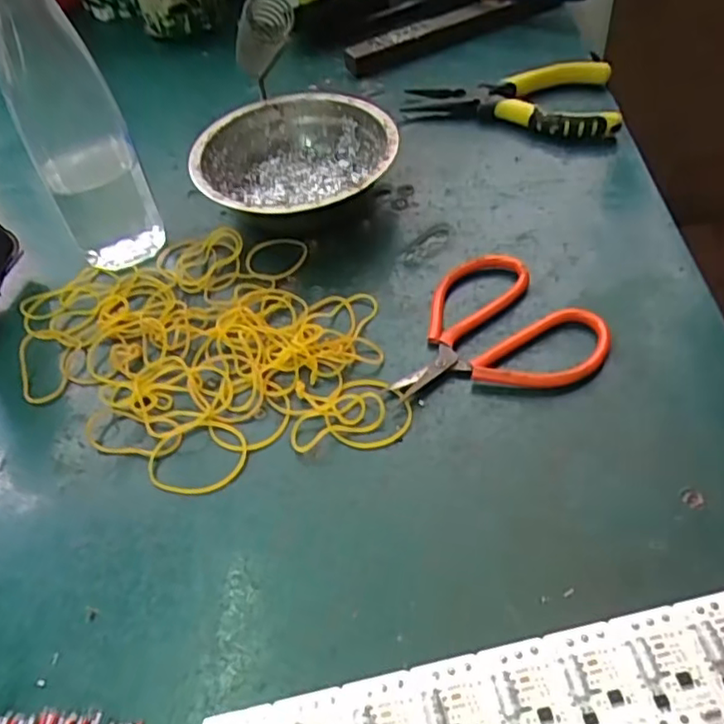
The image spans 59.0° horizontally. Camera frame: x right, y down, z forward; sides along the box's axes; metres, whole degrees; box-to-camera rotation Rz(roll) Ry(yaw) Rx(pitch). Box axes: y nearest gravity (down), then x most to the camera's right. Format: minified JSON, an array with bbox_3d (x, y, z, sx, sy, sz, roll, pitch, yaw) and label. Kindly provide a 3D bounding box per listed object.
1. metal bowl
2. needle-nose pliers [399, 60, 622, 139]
[{"bbox_3d":[-0.042,-0.122,0.410,0.121,0.045,0.121,-2,49,3],"label":"metal bowl"},{"bbox_3d":[0.102,-0.179,0.445,0.137,0.031,0.062,1,50,5],"label":"needle-nose pliers"}]

